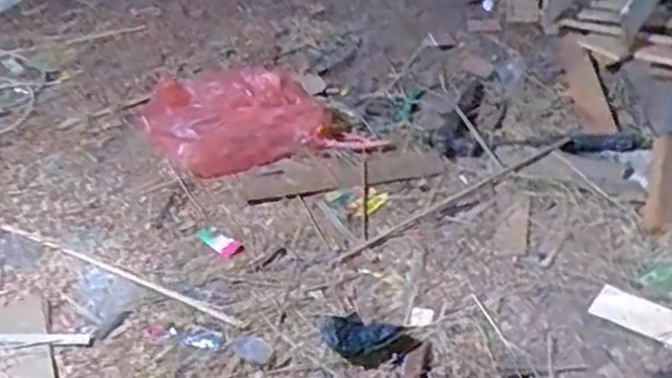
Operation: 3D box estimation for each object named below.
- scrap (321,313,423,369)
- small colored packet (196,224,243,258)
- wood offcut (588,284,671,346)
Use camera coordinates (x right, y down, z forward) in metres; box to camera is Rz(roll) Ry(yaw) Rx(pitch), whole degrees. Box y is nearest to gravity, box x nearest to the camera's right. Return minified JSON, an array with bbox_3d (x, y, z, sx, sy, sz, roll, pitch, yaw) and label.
[{"bbox_3d":[0.045,0.225,1.048,0.141,0.021,0.076,16,45,25],"label":"scrap"},{"bbox_3d":[-0.200,0.091,1.222,0.089,0.005,0.038,30,57,24],"label":"small colored packet"},{"bbox_3d":[0.441,0.184,1.033,0.125,0.010,0.069,25,50,32],"label":"wood offcut"}]

